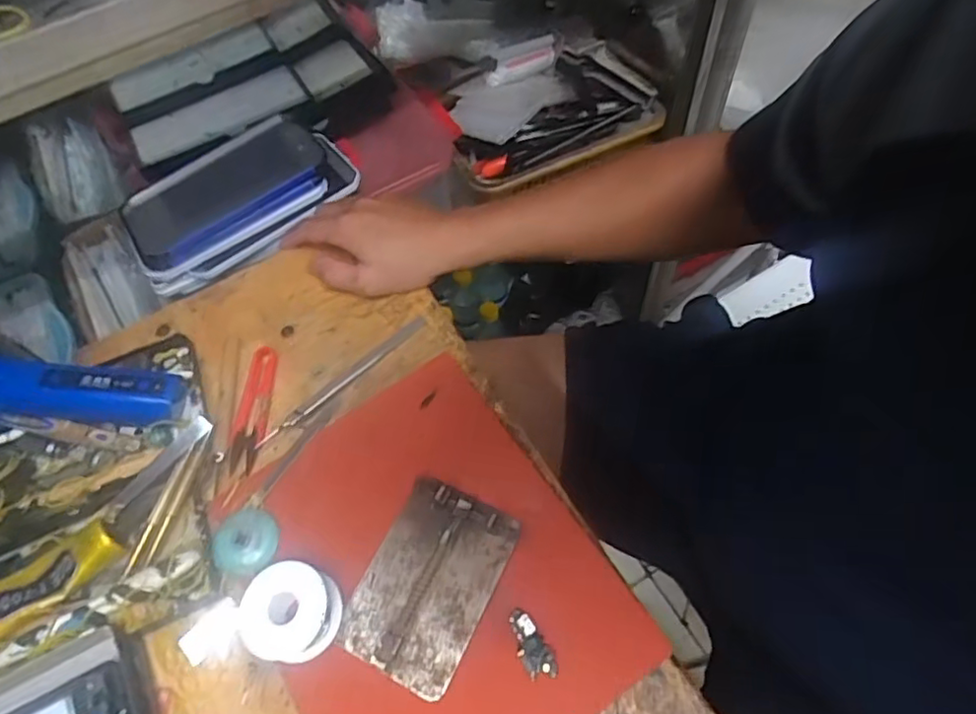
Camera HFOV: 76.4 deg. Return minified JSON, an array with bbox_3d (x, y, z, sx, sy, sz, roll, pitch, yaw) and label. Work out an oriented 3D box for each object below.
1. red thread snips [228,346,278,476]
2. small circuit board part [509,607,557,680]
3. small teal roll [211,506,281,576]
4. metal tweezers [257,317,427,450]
[{"bbox_3d":[-0.182,0.038,0.480,0.026,0.017,0.100,-5,60,2],"label":"red thread snips"},{"bbox_3d":[0.026,0.176,0.380,0.019,0.006,0.042,-33,64,-14],"label":"small circuit board part"},{"bbox_3d":[-0.165,0.125,0.424,0.039,0.013,0.043,0,61,4],"label":"small teal roll"},{"bbox_3d":[-0.112,0.018,0.487,0.158,0.012,0.012,-39,65,-16],"label":"metal tweezers"}]

